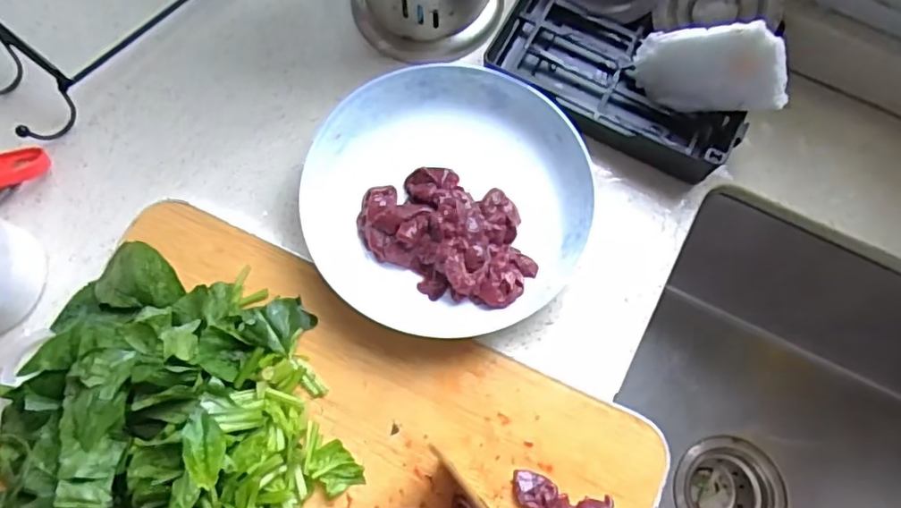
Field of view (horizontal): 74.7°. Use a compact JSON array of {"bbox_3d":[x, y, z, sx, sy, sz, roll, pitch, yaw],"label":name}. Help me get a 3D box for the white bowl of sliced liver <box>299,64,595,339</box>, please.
[{"bbox_3d":[0.000,-0.041,0.409,0.187,0.033,0.190,-35,77,-8],"label":"white bowl of sliced liver"}]

